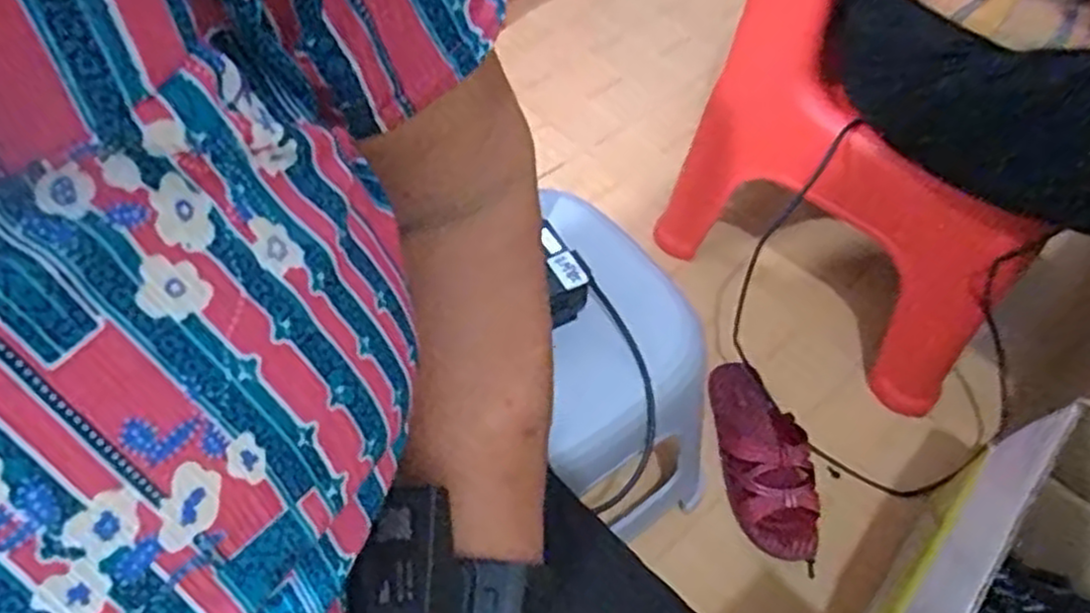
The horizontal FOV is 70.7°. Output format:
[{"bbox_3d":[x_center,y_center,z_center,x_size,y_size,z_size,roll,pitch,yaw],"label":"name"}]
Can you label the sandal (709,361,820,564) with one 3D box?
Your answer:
[{"bbox_3d":[0.248,0.169,0.876,0.099,0.065,0.234,-8,58,-5],"label":"sandal"}]

